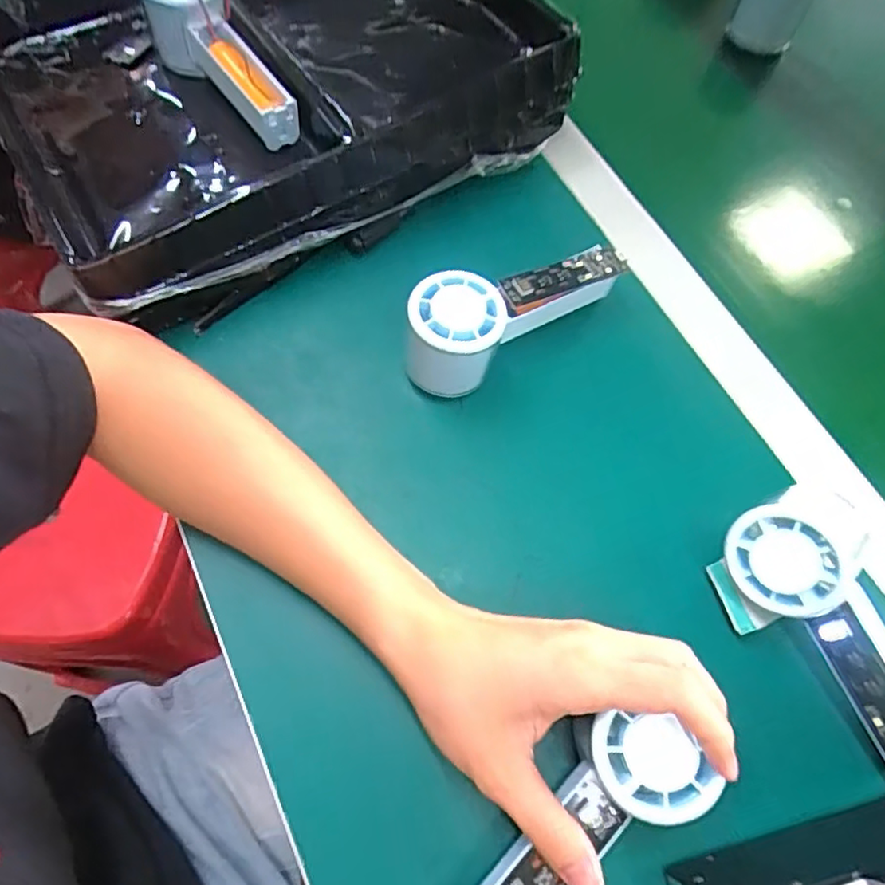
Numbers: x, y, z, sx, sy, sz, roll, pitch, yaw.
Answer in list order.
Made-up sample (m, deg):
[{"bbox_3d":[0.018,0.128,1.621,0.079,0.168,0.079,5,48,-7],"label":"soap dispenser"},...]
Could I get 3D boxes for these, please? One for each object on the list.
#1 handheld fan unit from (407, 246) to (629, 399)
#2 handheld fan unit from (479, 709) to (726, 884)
[{"bbox_3d":[0.045,-0.092,0.391,0.150,0.060,0.054,-36,72,-16],"label":"handheld fan unit"},{"bbox_3d":[0.055,0.173,0.269,0.133,0.022,0.055,-44,74,-2],"label":"handheld fan unit"}]

